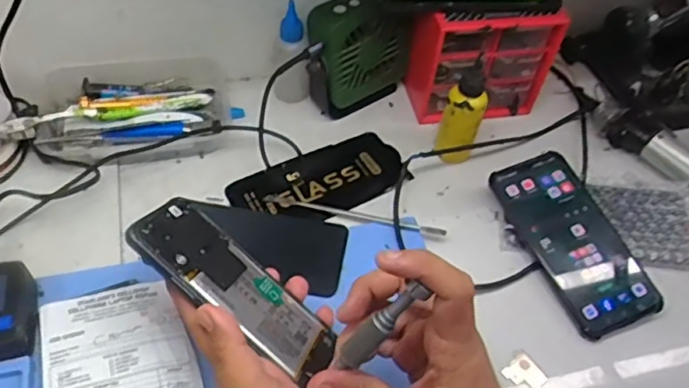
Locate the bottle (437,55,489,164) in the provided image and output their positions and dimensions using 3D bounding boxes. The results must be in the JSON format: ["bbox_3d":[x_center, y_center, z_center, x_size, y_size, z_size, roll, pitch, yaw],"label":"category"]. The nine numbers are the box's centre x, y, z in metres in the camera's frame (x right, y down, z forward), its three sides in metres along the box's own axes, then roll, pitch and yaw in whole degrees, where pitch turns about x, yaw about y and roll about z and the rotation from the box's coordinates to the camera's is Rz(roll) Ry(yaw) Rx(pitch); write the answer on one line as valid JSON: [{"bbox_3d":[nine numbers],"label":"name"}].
[{"bbox_3d":[0.110,-0.076,0.559,0.035,0.098,0.034,19,53,10],"label":"bottle"}]

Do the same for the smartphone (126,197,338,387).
[{"bbox_3d":[-0.069,0.064,0.414,0.153,0.006,0.073,42,22,-5],"label":"smartphone"}]

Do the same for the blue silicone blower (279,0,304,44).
[{"bbox_3d":[-0.049,-0.161,0.574,0.022,0.037,0.016,-1,52,-6],"label":"blue silicone blower"}]

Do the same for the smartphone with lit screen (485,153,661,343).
[{"bbox_3d":[0.202,0.034,0.535,0.085,0.019,0.165,-16,55,-16],"label":"smartphone with lit screen"}]

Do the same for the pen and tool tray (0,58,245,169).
[{"bbox_3d":[-0.203,-0.076,0.578,0.202,0.041,0.119,-15,55,-15],"label":"pen and tool tray"}]

